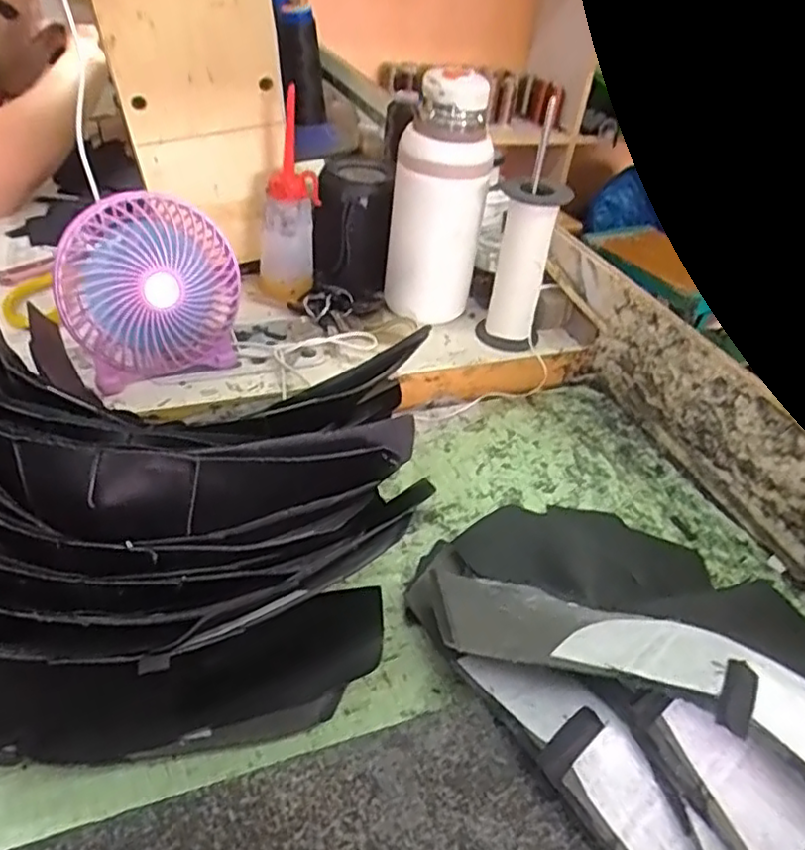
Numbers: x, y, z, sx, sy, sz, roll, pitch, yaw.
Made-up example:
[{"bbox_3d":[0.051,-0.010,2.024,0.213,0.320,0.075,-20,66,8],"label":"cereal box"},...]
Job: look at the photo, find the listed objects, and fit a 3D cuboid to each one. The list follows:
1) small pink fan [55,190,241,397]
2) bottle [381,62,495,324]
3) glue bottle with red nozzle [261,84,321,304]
[{"bbox_3d":[-0.196,-0.106,0.526,0.127,0.134,0.059,-21,23,-32],"label":"small pink fan"},{"bbox_3d":[0.031,-0.193,0.601,0.074,0.208,0.059,-13,43,-25],"label":"bottle"},{"bbox_3d":[-0.105,-0.198,0.620,0.053,0.159,0.053,4,38,-5],"label":"glue bottle with red nozzle"}]

